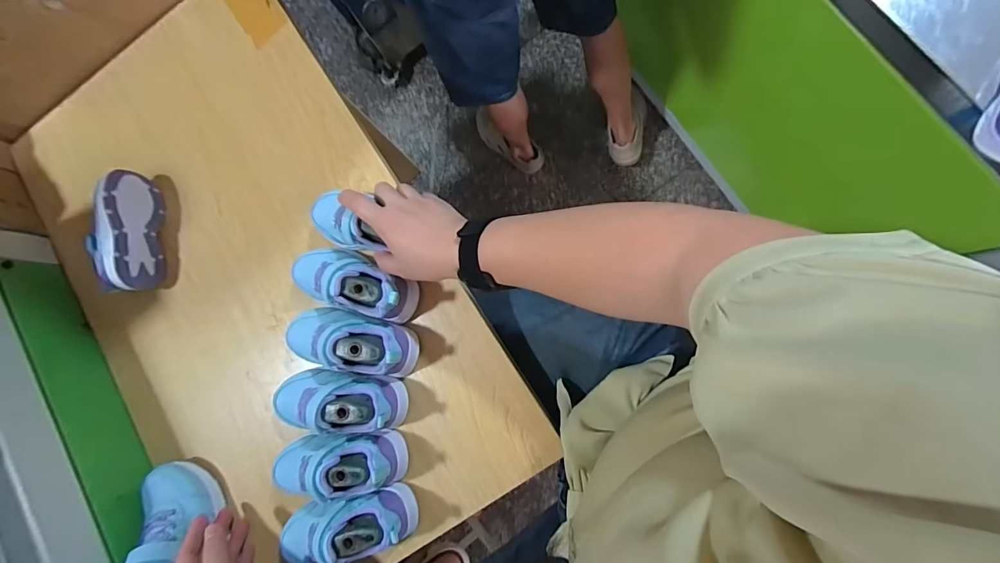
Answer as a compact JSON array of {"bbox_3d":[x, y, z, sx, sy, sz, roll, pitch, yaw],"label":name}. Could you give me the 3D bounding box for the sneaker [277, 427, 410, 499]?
[{"bbox_3d":[-0.187,0.205,0.475,0.151,0.077,0.064,-6,84,10],"label":"sneaker"}]

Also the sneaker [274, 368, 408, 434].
[{"bbox_3d":[-0.188,0.136,0.478,0.154,0.067,0.068,2,85,11],"label":"sneaker"}]

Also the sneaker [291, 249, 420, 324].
[{"bbox_3d":[-0.172,0.000,0.500,0.151,0.089,0.062,18,88,12],"label":"sneaker"}]

